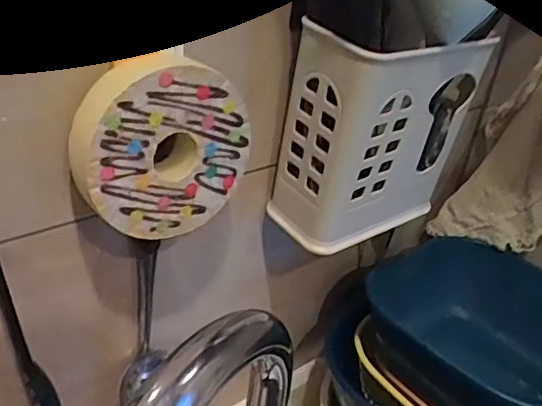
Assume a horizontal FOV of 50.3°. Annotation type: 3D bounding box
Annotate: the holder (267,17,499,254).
[{"bbox_3d":[0.082,-0.054,0.434,0.132,0.151,0.067,-15,38,-32],"label":"holder"}]

